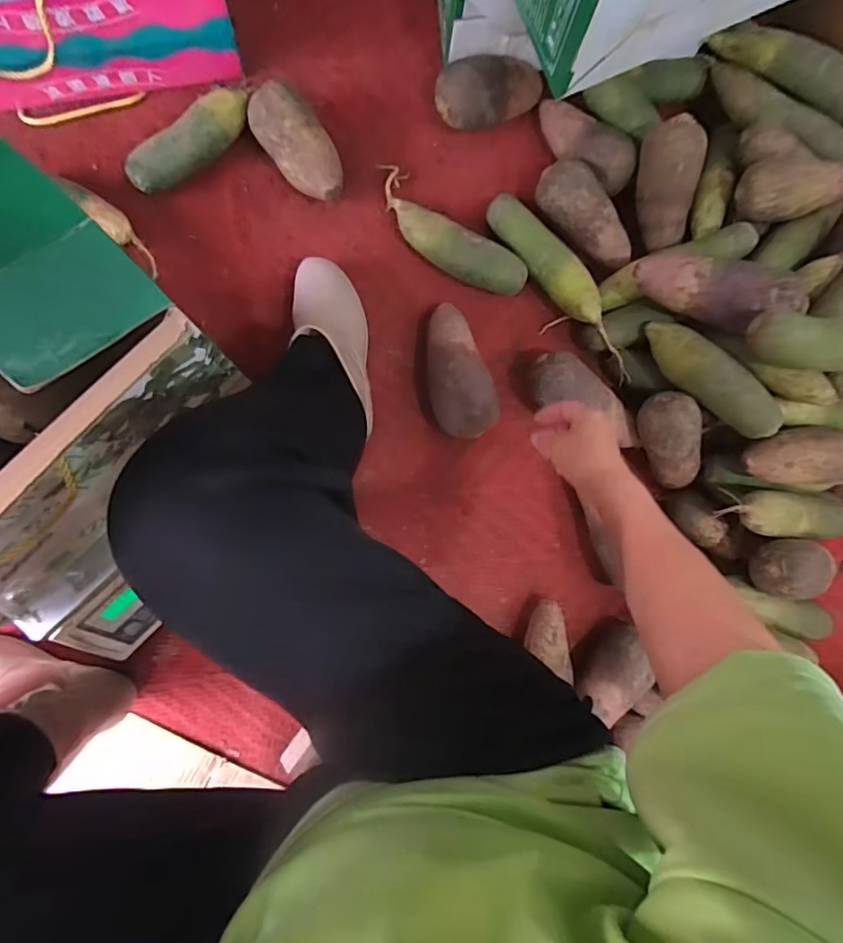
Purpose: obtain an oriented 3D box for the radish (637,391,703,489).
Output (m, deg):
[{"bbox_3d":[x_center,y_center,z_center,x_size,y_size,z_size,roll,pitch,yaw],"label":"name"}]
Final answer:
[{"bbox_3d":[0.332,-0.038,0.673,0.060,0.060,0.144,-33,125,-6],"label":"radish"}]

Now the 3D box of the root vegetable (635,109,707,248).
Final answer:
[{"bbox_3d":[0.321,-0.372,0.661,0.055,0.060,0.147,-17,131,-7],"label":"root vegetable"}]

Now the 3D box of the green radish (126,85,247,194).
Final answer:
[{"bbox_3d":[-0.282,-0.403,0.624,0.167,0.059,0.053,-39,94,-6],"label":"green radish"}]

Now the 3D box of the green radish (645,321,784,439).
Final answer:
[{"bbox_3d":[0.354,-0.118,0.624,0.051,0.049,0.195,-40,75,-6],"label":"green radish"}]

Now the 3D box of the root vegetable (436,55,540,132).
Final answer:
[{"bbox_3d":[0.090,-0.503,0.678,0.146,0.071,0.072,-14,91,-7],"label":"root vegetable"}]

